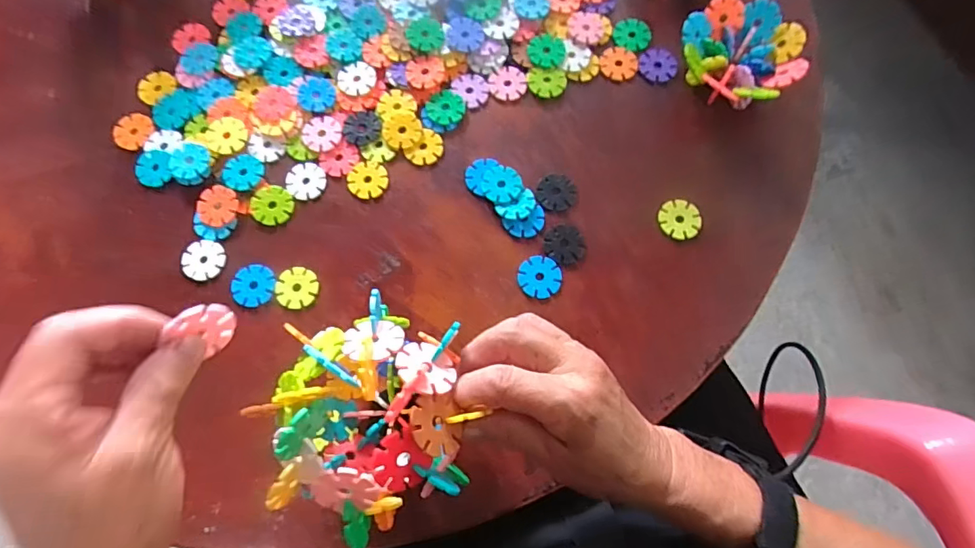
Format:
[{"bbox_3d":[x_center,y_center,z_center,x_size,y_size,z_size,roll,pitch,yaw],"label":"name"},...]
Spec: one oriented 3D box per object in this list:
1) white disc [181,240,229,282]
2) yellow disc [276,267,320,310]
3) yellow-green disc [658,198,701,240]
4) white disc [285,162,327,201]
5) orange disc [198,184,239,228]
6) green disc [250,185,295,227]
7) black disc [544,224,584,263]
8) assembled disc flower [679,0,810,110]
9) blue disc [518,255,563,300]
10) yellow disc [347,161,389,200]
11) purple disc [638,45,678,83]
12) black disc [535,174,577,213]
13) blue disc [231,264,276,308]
[{"bbox_3d":[-0.219,-0.011,0.385,0.032,0.004,0.032,0,75,2],"label":"white disc"},{"bbox_3d":[-0.144,0.010,0.378,0.031,0.004,0.030,0,75,2],"label":"yellow disc"},{"bbox_3d":[0.149,-0.043,0.385,0.030,0.004,0.033,0,75,2],"label":"yellow-green disc"},{"bbox_3d":[-0.146,-0.076,0.402,0.032,0.004,0.033,0,75,2],"label":"white disc"},{"bbox_3d":[-0.212,-0.053,0.393,0.031,0.004,0.032,0,82,-2],"label":"orange disc"},{"bbox_3d":[-0.170,-0.054,0.395,0.033,0.004,0.033,0,75,2],"label":"green disc"},{"bbox_3d":[0.059,-0.024,0.377,0.030,0.004,0.029,0,75,2],"label":"black disc"},{"bbox_3d":[0.197,-0.172,0.402,0.088,0.042,0.086,3,75,3],"label":"assembled disc flower"},{"bbox_3d":[0.039,0.001,0.371,0.032,0.004,0.032,0,75,2],"label":"blue disc"},{"bbox_3d":[-0.096,-0.076,0.400,0.032,0.004,0.032,0,75,2],"label":"yellow disc"},{"bbox_3d":[0.145,-0.179,0.423,0.030,0.004,0.035,7,75,4],"label":"purple disc"},{"bbox_3d":[0.054,-0.064,0.390,0.032,0.004,0.030,0,75,2],"label":"black disc"},{"bbox_3d":[-0.178,0.008,0.378,0.032,0.004,0.033,-7,75,0],"label":"blue disc"}]

